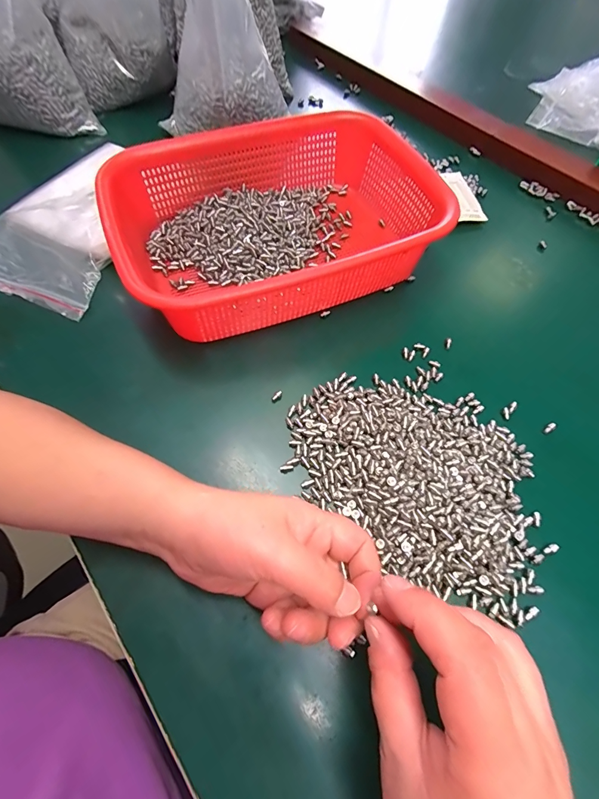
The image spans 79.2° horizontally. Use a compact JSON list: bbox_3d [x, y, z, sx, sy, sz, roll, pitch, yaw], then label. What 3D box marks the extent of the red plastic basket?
[{"bbox_3d":[-0.020,-0.167,0.341,0.283,0.069,0.206,-19,65,-10],"label":"red plastic basket"}]

